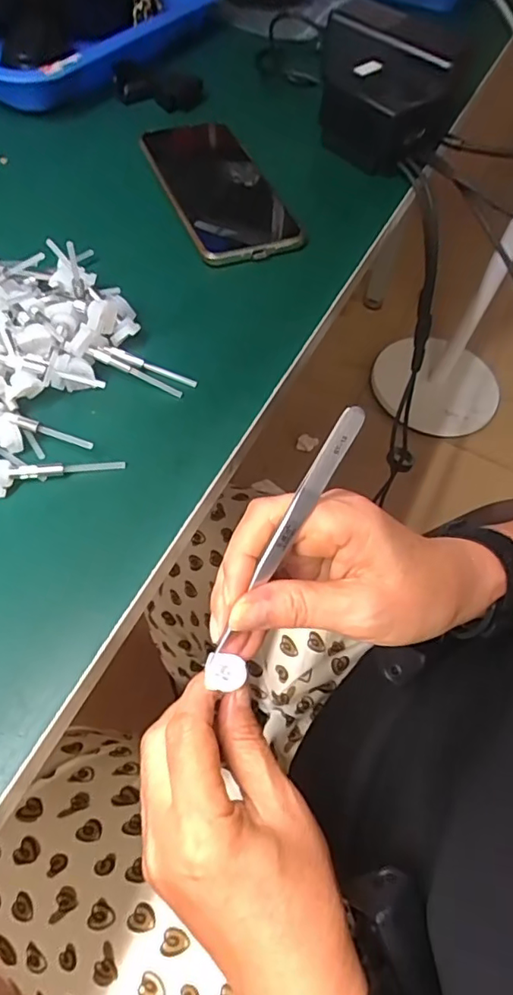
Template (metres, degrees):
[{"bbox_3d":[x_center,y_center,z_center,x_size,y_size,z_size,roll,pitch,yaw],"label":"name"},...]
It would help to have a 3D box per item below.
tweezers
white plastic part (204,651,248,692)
[{"bbox_3d":[0.013,0.016,0.240,0.009,0.008,0.121,31,102,14],"label":"tweezers"},{"bbox_3d":[-0.014,0.081,0.257,0.019,0.004,0.016,7,58,0],"label":"white plastic part"}]

